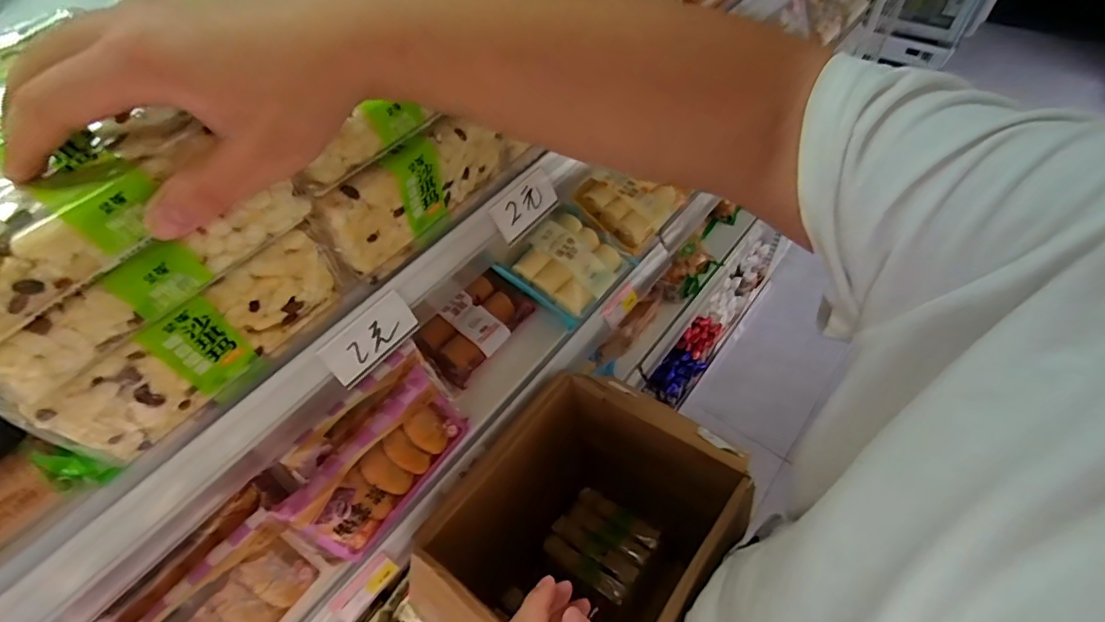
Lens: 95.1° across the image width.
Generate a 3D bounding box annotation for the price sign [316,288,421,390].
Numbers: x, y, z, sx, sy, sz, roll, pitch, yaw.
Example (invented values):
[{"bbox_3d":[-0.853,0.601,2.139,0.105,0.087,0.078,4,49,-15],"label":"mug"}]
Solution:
[{"bbox_3d":[-0.131,0.020,0.364,0.004,0.036,0.068,9,47,49],"label":"price sign"}]

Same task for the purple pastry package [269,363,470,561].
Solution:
[{"bbox_3d":[-0.187,0.162,0.550,0.055,0.103,0.188,4,44,44],"label":"purple pastry package"}]

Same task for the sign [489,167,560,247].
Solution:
[{"bbox_3d":[-0.023,-0.092,0.442,0.068,0.038,0.005,-46,30,-25],"label":"sign"}]

